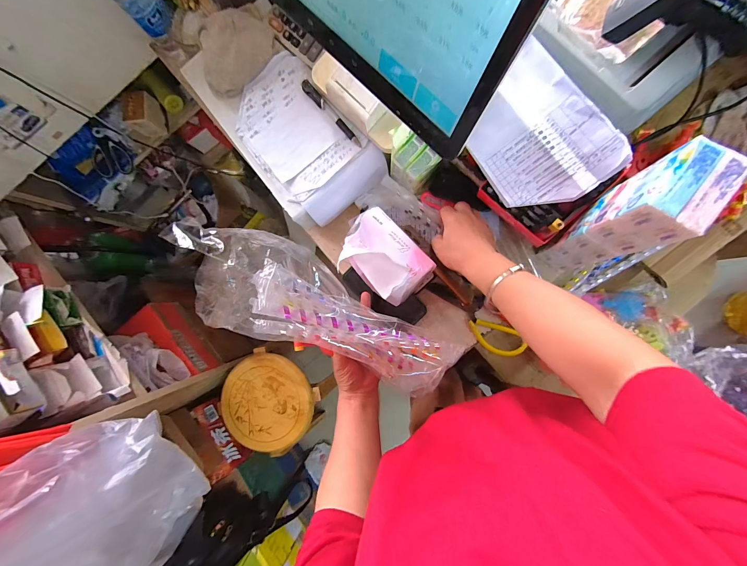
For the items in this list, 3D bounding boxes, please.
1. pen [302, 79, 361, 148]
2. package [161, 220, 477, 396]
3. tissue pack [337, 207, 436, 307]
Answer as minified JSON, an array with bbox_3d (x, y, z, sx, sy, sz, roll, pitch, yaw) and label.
[{"bbox_3d":[-0.065,-0.260,0.484,0.014,0.012,0.133,-41,84,4],"label":"pen"},{"bbox_3d":[-0.053,0.043,0.378,0.347,0.091,0.111,27,92,-18],"label":"package"},{"bbox_3d":[0.016,-0.038,0.469,0.093,0.044,0.138,-44,84,4],"label":"tissue pack"}]

